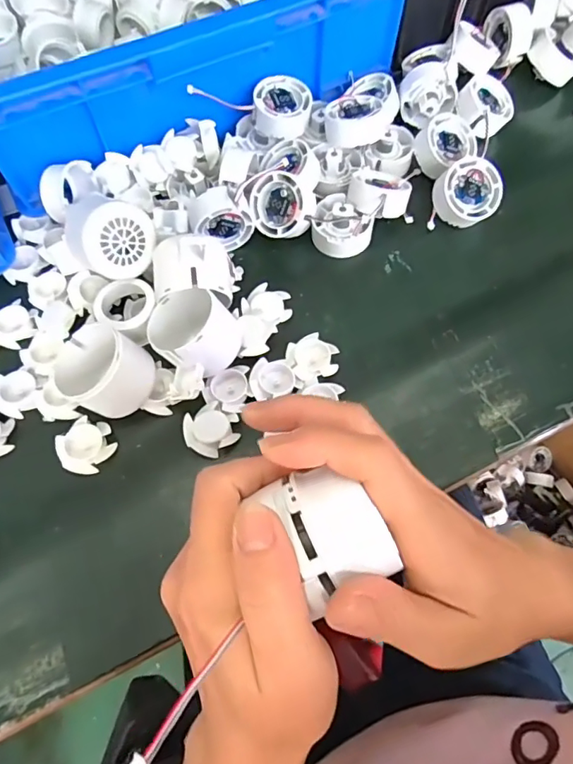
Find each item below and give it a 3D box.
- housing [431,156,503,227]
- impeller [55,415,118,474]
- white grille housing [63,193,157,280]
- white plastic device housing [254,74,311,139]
[{"bbox_3d":[0.162,-0.169,0.442,0.052,0.024,0.054,0,93,-7],"label":"housing"},{"bbox_3d":[-0.148,0.047,0.365,0.037,0.010,0.040,0,65,0],"label":"impeller"},{"bbox_3d":[-0.140,-0.116,0.392,0.063,0.058,0.057,-40,38,-19],"label":"white grille housing"},{"bbox_3d":[-0.004,-0.257,0.468,0.051,0.033,0.051,0,65,0],"label":"white plastic device housing"}]

